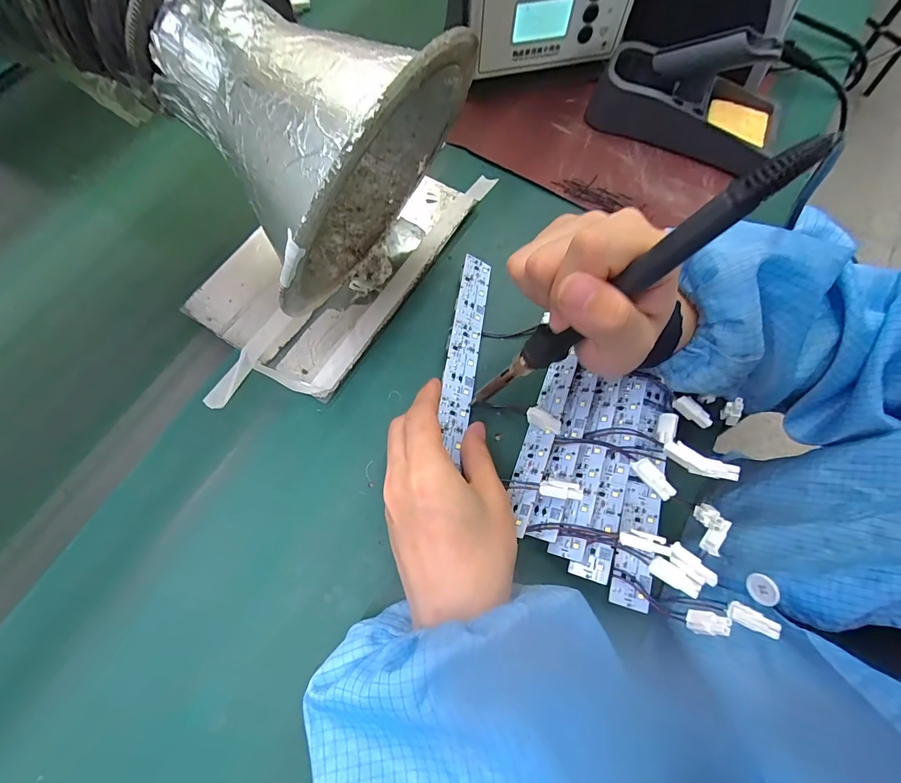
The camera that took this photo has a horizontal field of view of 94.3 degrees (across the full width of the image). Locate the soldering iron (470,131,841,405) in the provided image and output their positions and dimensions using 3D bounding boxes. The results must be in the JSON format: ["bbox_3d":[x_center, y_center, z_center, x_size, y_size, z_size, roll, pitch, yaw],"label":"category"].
[{"bbox_3d":[0.071,-0.039,0.208,0.024,0.199,0.016,-5,65,-37],"label":"soldering iron"}]

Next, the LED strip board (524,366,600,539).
[{"bbox_3d":[0.079,0.039,0.284,0.018,0.009,0.122,20,71,8],"label":"LED strip board"}]

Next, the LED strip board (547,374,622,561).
[{"bbox_3d":[0.096,0.048,0.283,0.020,0.007,0.127,20,71,8],"label":"LED strip board"}]

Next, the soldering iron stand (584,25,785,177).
[{"bbox_3d":[0.220,-0.271,0.377,0.164,0.082,0.084,19,71,7],"label":"soldering iron stand"}]

